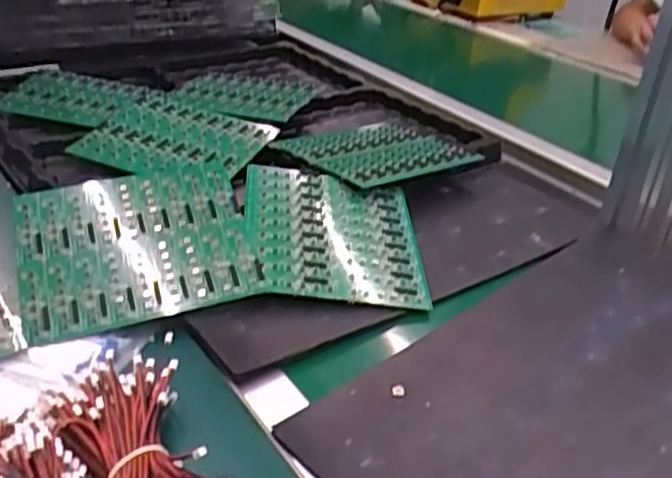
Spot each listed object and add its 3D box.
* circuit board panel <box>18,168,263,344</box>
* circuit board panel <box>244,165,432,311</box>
[{"bbox_3d":[-0.187,0.006,0.634,0.204,0.015,0.179,-11,58,-14],"label":"circuit board panel"},{"bbox_3d":[-0.001,-0.007,0.698,0.179,0.008,0.202,8,41,-13],"label":"circuit board panel"}]

